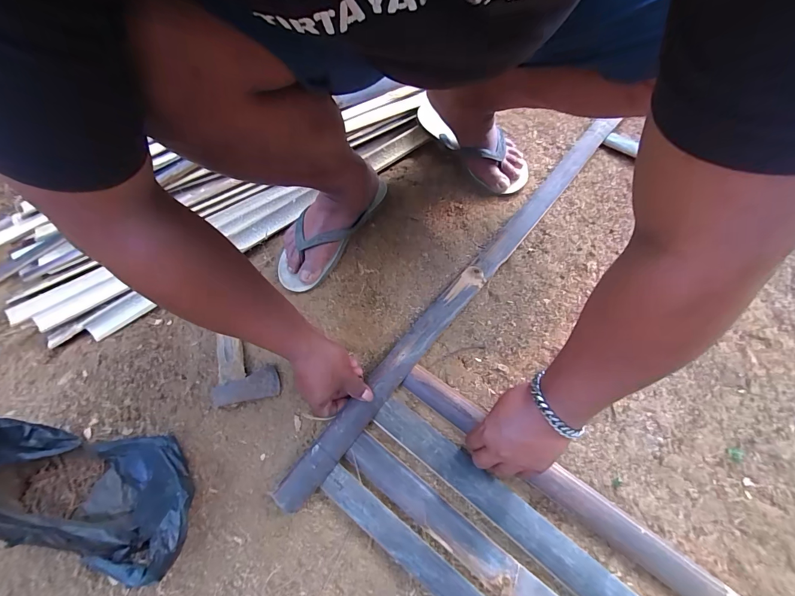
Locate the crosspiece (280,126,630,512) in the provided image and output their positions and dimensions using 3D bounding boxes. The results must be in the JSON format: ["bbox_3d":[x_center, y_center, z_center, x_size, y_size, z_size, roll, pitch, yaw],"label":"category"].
[{"bbox_3d":[0.127,-0.038,0.570,0.055,0.028,0.835,37,72,18],"label":"crosspiece"}]

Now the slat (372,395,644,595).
[{"bbox_3d":[0.294,0.367,0.370,0.790,0.017,0.057,35,71,18],"label":"slat"}]

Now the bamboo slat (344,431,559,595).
[{"bbox_3d":[0.256,0.412,0.353,0.788,0.015,0.047,34,71,18],"label":"bamboo slat"}]

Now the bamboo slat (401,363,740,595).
[{"bbox_3d":[0.340,0.325,0.386,0.808,0.027,0.045,34,71,17],"label":"bamboo slat"}]

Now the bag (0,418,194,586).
[{"bbox_3d":[-0.389,0.220,0.382,0.267,0.202,0.138,5,65,6],"label":"bag"}]

